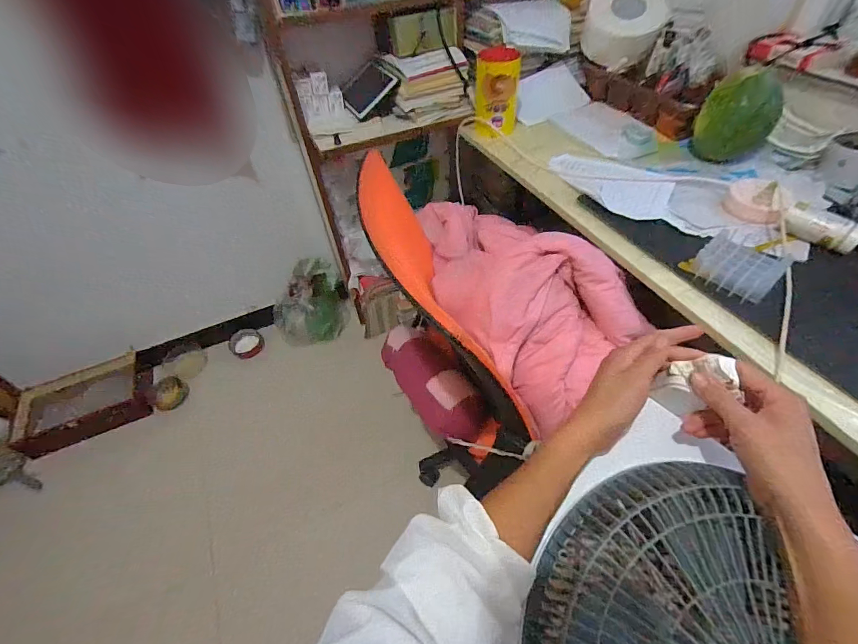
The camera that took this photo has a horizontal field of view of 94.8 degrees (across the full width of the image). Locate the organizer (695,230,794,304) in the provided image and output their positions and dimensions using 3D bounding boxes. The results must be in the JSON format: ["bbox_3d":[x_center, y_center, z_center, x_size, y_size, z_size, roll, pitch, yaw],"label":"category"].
[{"bbox_3d":[0.483,-0.087,0.615,0.107,0.041,0.104,-37,56,-24],"label":"organizer"}]

